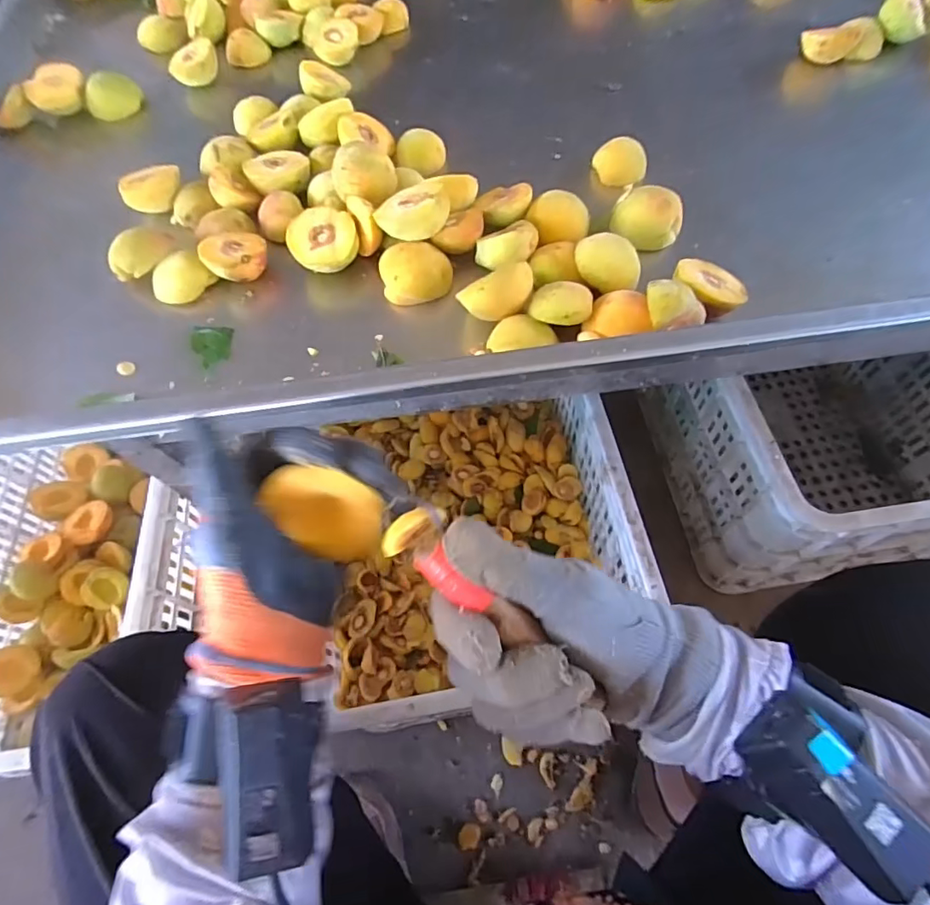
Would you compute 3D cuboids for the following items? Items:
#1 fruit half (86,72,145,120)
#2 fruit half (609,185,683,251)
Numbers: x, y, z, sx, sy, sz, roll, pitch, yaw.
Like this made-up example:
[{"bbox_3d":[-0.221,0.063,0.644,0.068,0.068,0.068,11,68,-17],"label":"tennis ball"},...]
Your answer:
[{"bbox_3d":[-0.437,-0.444,0.655,0.063,0.038,0.042,-29,65,-11],"label":"fruit half"},{"bbox_3d":[0.168,-0.217,0.485,0.061,0.035,0.042,16,65,11],"label":"fruit half"}]

